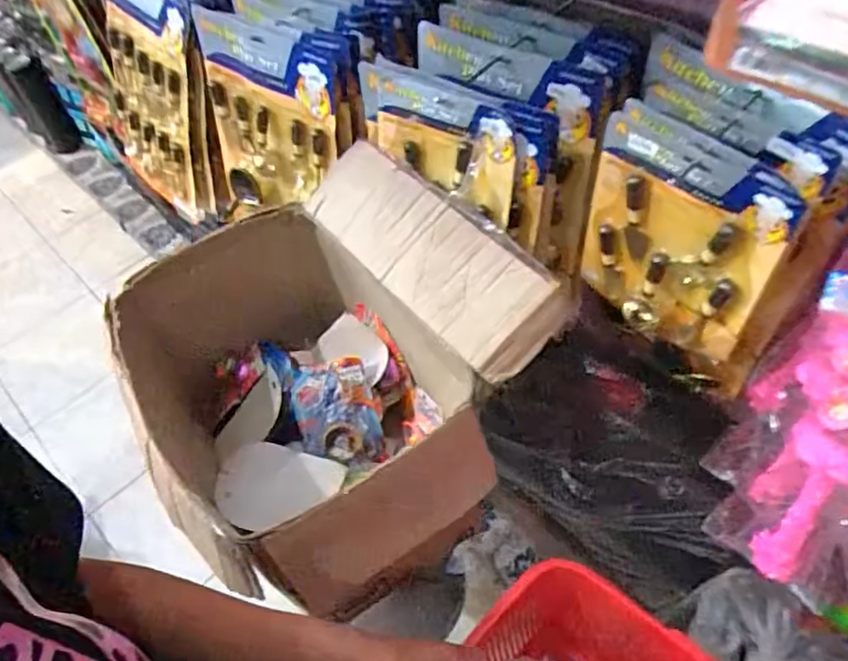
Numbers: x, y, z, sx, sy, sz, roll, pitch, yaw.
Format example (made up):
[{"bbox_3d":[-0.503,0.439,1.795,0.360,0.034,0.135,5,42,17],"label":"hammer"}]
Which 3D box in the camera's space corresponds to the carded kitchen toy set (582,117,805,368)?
[{"bbox_3d":[0.278,-0.092,0.695,0.040,0.258,0.211,-33,57,-19],"label":"carded kitchen toy set"}]

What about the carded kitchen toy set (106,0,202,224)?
[{"bbox_3d":[-0.535,-0.459,1.198,0.287,0.425,0.031,39,43,24],"label":"carded kitchen toy set"}]

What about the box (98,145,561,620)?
[{"bbox_3d":[-0.147,0.047,0.867,0.453,0.349,0.581,-35,57,-20],"label":"box"}]

